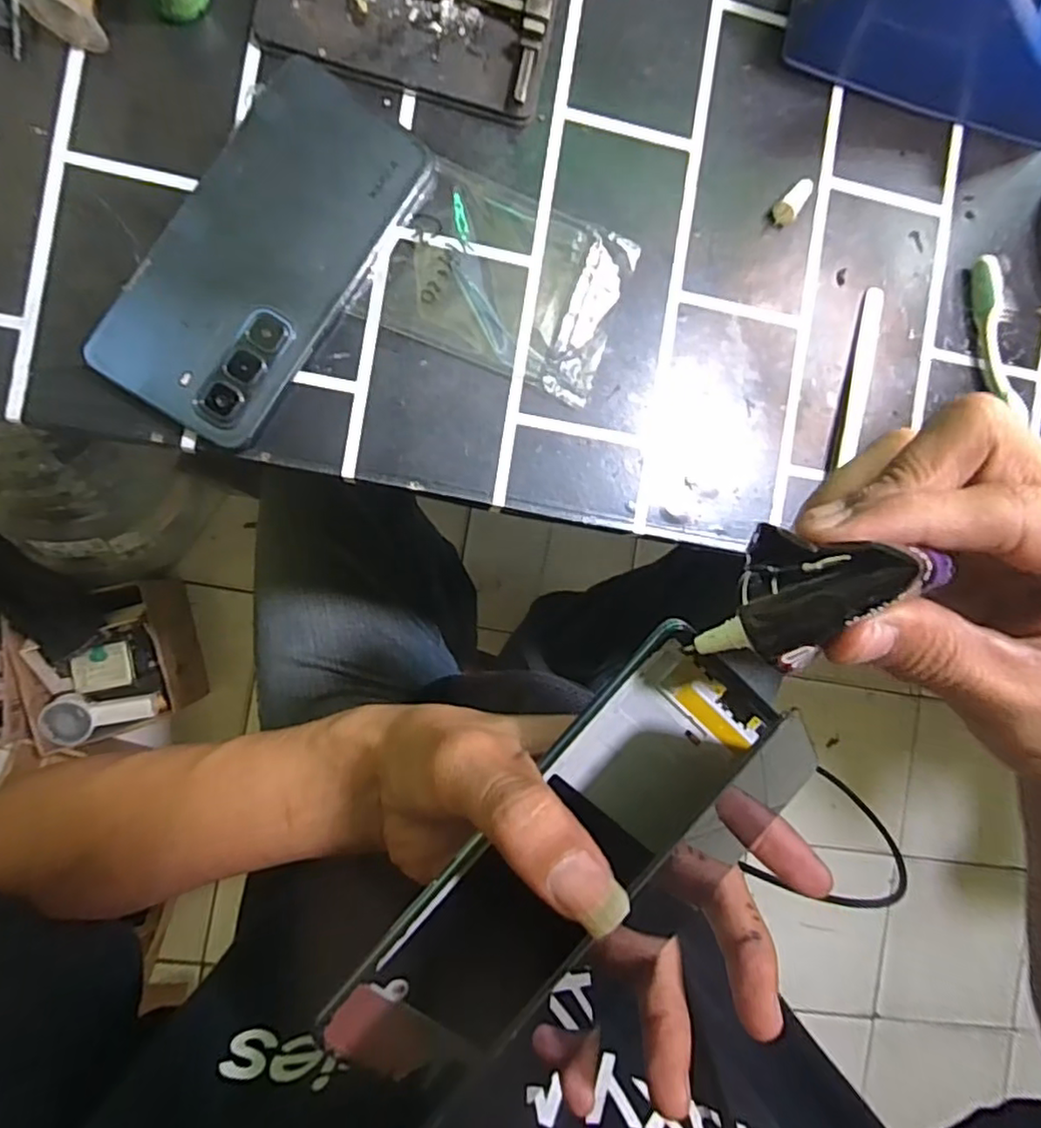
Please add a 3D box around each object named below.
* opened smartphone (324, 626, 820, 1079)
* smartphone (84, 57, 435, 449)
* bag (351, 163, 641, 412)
[{"bbox_3d":[0.018,0.093,0.203,0.070,0.014,0.163,43,87,-14],"label":"opened smartphone"},{"bbox_3d":[-0.111,-0.136,0.284,0.075,0.013,0.164,32,86,-7],"label":"smartphone"},{"bbox_3d":[-0.008,-0.135,0.304,0.111,0.005,0.083,20,87,-8],"label":"bag"}]

